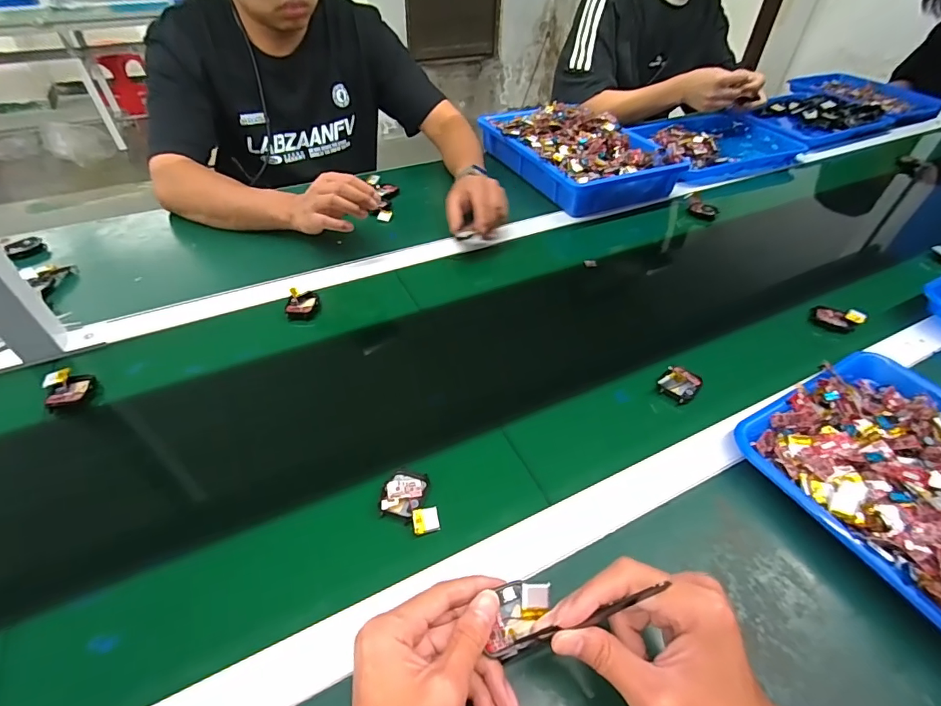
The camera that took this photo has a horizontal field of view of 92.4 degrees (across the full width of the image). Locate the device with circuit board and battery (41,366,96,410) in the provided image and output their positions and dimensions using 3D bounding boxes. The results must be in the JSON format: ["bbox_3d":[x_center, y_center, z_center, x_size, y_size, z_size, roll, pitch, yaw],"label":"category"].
[{"bbox_3d":[-0.424,0.037,0.479,0.040,0.019,0.048,-22,50,-26],"label":"device with circuit board and battery"}]

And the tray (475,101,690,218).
[{"bbox_3d":[0.196,-0.395,0.873,0.238,0.084,0.349,-17,48,-22],"label":"tray"}]

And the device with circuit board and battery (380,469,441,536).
[{"bbox_3d":[-0.055,0.127,0.393,0.045,0.018,0.063,-8,45,-14],"label":"device with circuit board and battery"}]

